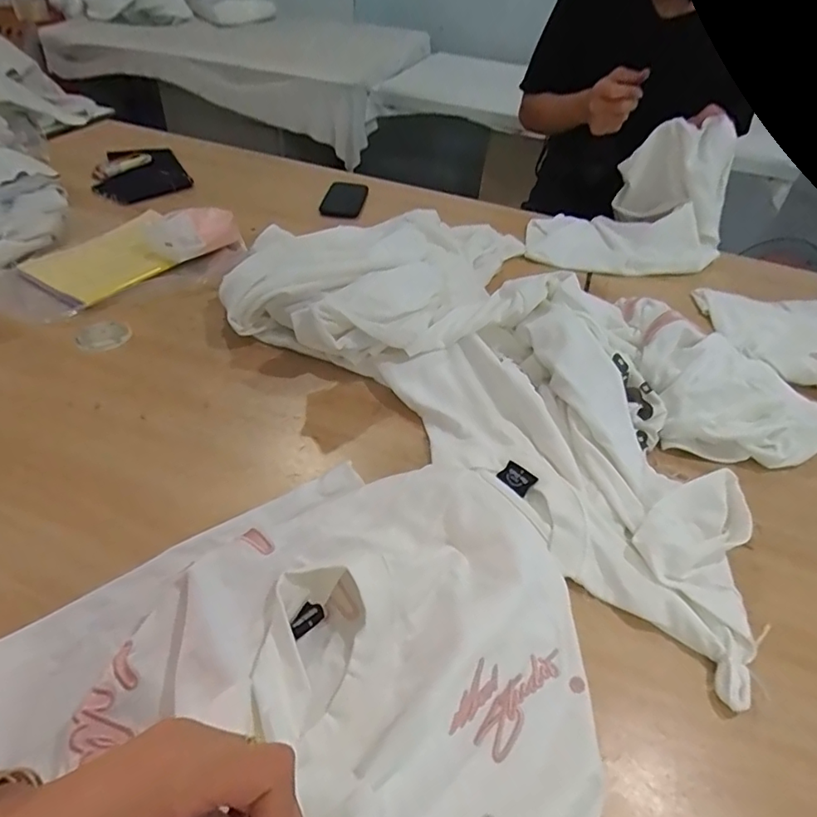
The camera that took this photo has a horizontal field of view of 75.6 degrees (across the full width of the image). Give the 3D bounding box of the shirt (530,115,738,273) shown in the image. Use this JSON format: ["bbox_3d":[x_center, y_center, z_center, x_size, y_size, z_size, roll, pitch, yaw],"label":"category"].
[{"bbox_3d":[0.416,-0.388,0.953,0.347,0.184,0.312,12,44,8],"label":"shirt"}]

